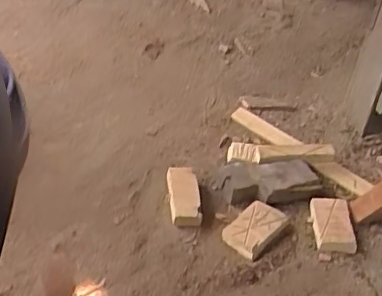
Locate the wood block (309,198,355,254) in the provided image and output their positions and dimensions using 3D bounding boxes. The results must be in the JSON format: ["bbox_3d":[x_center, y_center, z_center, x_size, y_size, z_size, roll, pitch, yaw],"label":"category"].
[{"bbox_3d":[0.213,0.114,0.855,0.057,0.020,0.096,-3,48,5],"label":"wood block"}]

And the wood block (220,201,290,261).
[{"bbox_3d":[0.092,0.117,0.838,0.057,0.023,0.096,29,43,25],"label":"wood block"}]

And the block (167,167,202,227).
[{"bbox_3d":[-0.011,0.075,0.867,0.044,0.025,0.111,1,38,-8],"label":"block"}]

